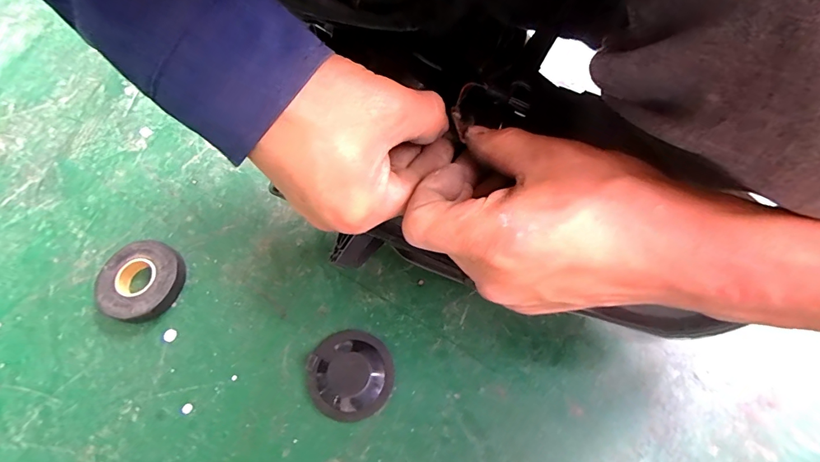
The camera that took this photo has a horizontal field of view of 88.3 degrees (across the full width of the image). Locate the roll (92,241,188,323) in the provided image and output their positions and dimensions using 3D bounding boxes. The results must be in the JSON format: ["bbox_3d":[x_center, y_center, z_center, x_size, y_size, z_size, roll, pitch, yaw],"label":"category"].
[{"bbox_3d":[-0.292,0.053,0.456,0.083,0.022,0.085,-1,63,2],"label":"roll"}]

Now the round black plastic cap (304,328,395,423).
[{"bbox_3d":[-0.058,0.138,0.406,0.077,0.023,0.081,-1,63,2],"label":"round black plastic cap"}]

